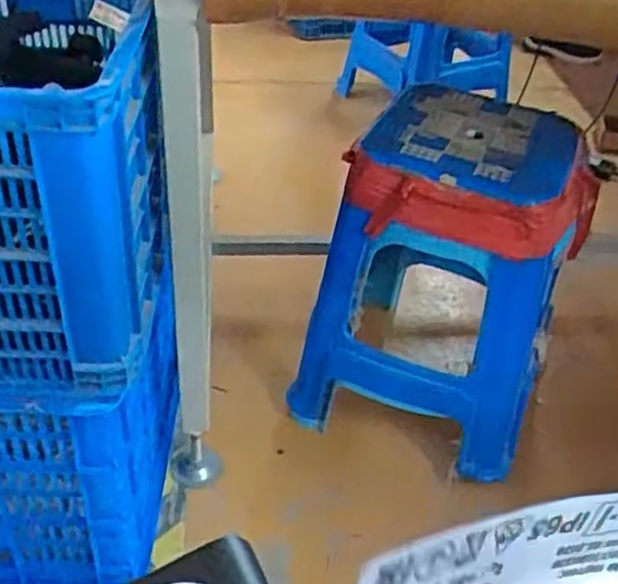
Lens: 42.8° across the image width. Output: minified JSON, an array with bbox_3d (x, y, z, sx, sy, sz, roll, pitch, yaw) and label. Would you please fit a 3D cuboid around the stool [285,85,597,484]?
[{"bbox_3d":[0.210,-0.025,1.211,0.351,0.448,0.349,21,42,19],"label":"stool"}]

